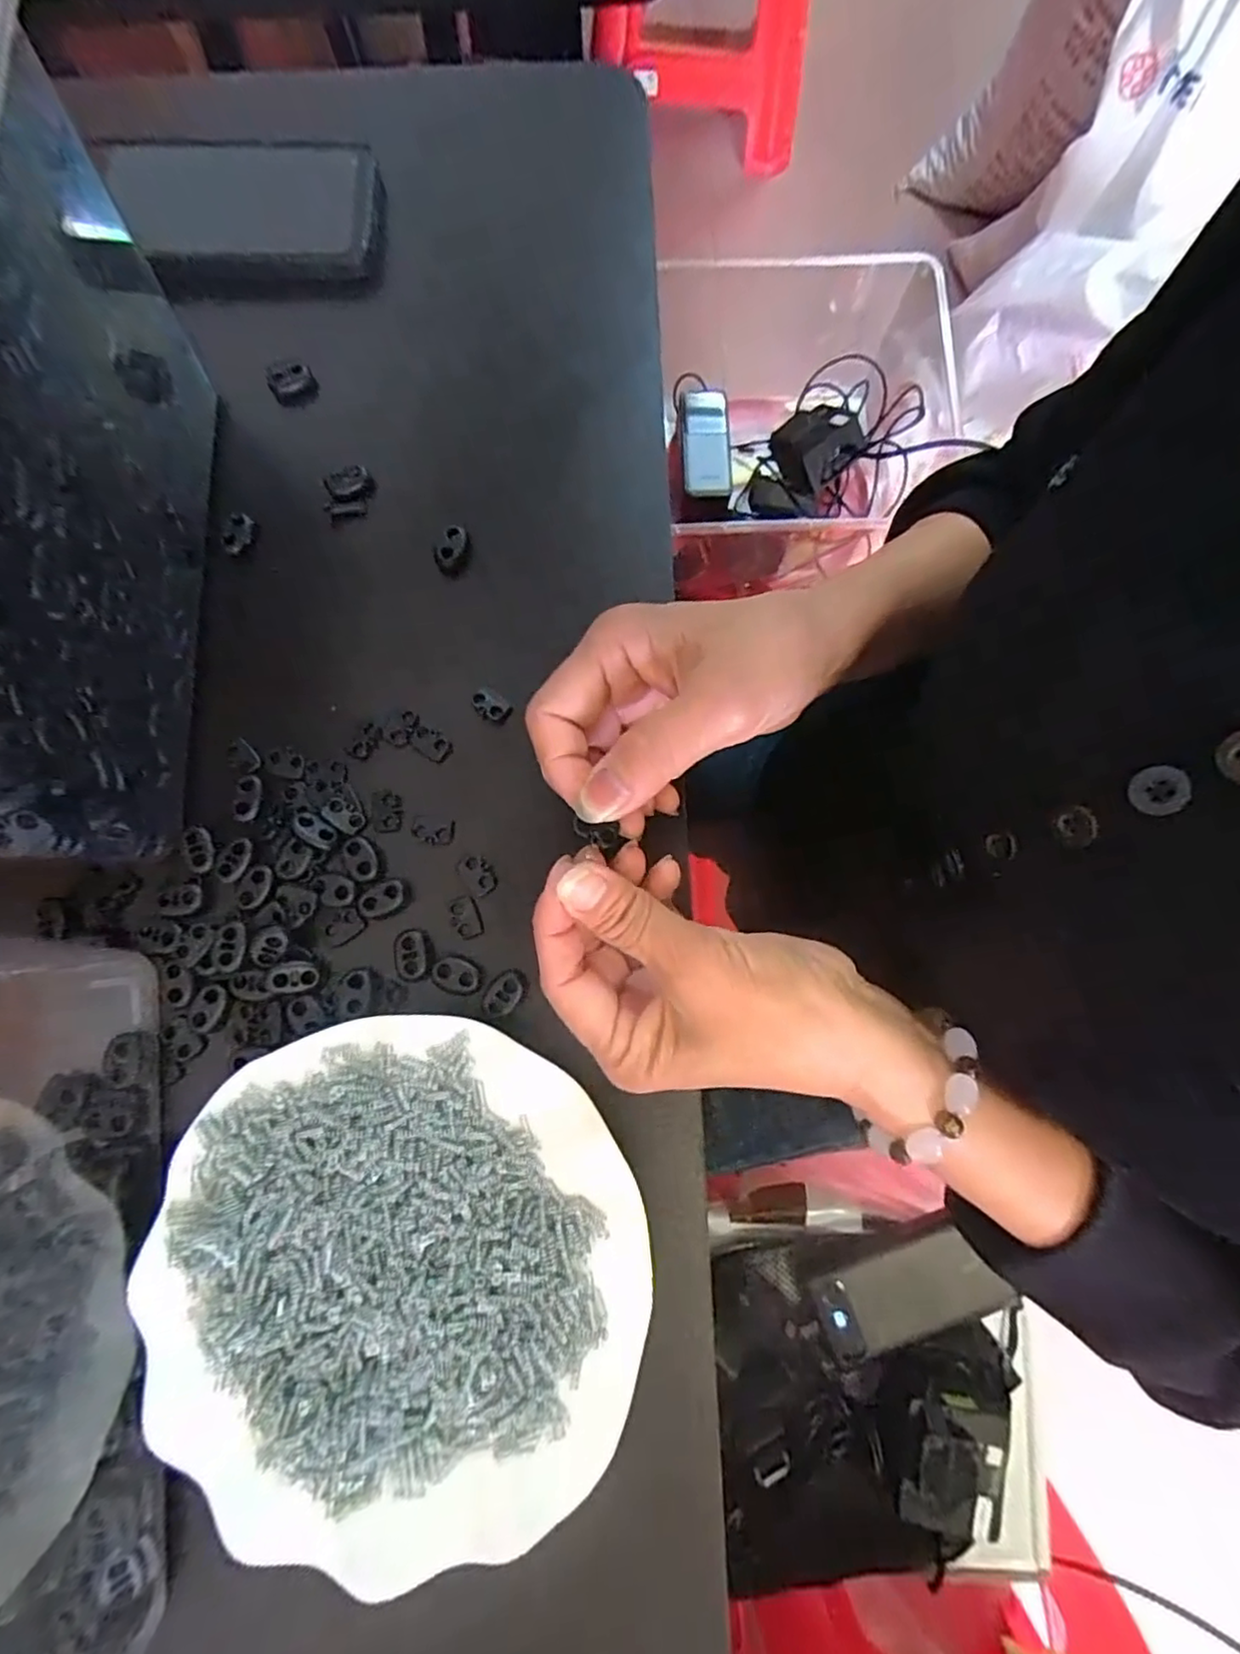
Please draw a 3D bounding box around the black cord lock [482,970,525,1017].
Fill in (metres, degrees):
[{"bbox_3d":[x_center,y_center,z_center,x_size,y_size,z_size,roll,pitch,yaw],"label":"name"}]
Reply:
[{"bbox_3d":[-0.049,0.071,0.277,0.014,0.004,0.021,37,82,7],"label":"black cord lock"}]

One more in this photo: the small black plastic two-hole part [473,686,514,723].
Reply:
[{"bbox_3d":[-0.060,-0.056,0.301,0.019,0.005,0.013,41,82,7],"label":"small black plastic two-hole part"}]

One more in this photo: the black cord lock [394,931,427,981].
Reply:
[{"bbox_3d":[-0.090,0.055,0.280,0.013,0.004,0.021,-11,80,-2],"label":"black cord lock"}]

